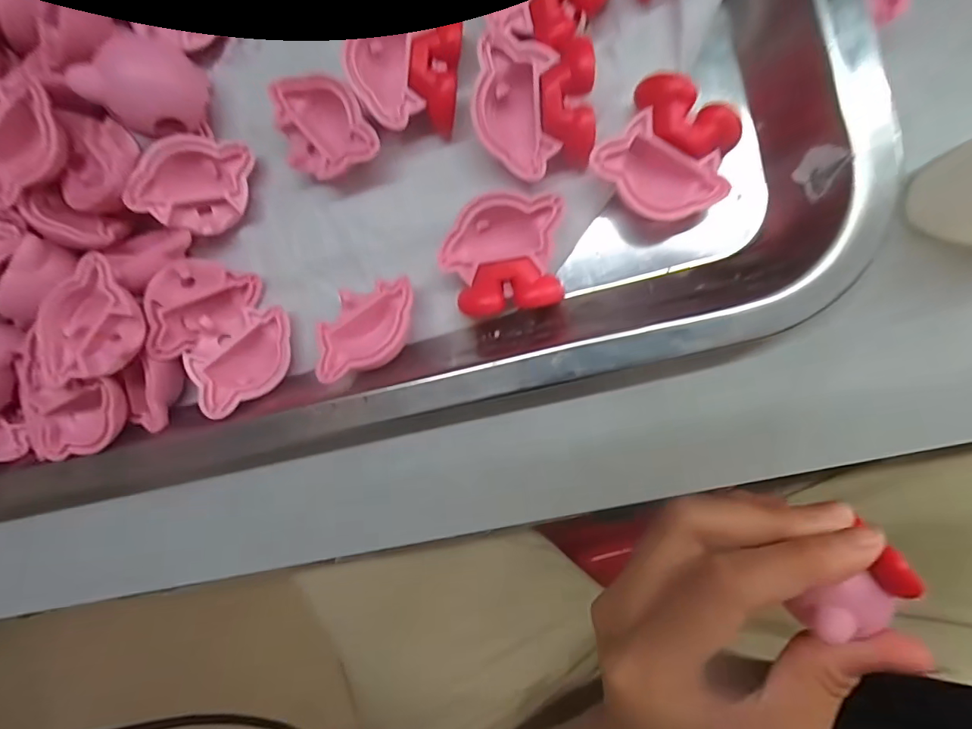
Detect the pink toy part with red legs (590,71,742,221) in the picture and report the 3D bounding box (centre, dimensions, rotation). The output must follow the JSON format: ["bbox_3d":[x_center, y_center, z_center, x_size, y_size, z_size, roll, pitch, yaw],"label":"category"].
[{"bbox_3d":[0.051,-0.058,0.134,0.034,0.015,0.033,30,96,7],"label":"pink toy part with red legs"}]

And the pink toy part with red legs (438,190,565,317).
[{"bbox_3d":[0.005,-0.032,0.141,0.034,0.010,0.033,-1,92,9],"label":"pink toy part with red legs"}]

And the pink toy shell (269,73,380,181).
[{"bbox_3d":[-0.050,-0.072,0.149,0.026,0.017,0.036,-37,86,8],"label":"pink toy shell"}]

